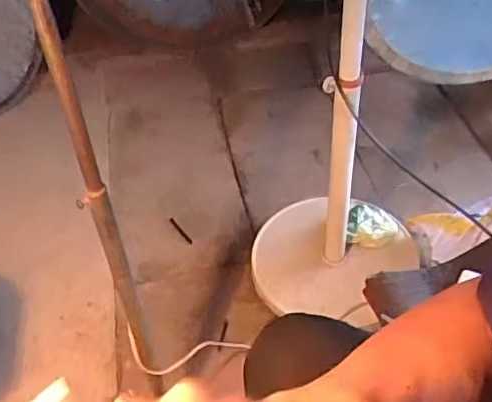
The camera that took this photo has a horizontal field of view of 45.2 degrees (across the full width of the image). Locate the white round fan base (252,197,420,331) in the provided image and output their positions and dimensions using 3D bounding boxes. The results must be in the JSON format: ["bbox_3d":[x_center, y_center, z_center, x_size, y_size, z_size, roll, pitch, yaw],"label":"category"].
[{"bbox_3d":[0.171,0.110,1.171,0.298,0.057,0.274,-4,45,4],"label":"white round fan base"}]

